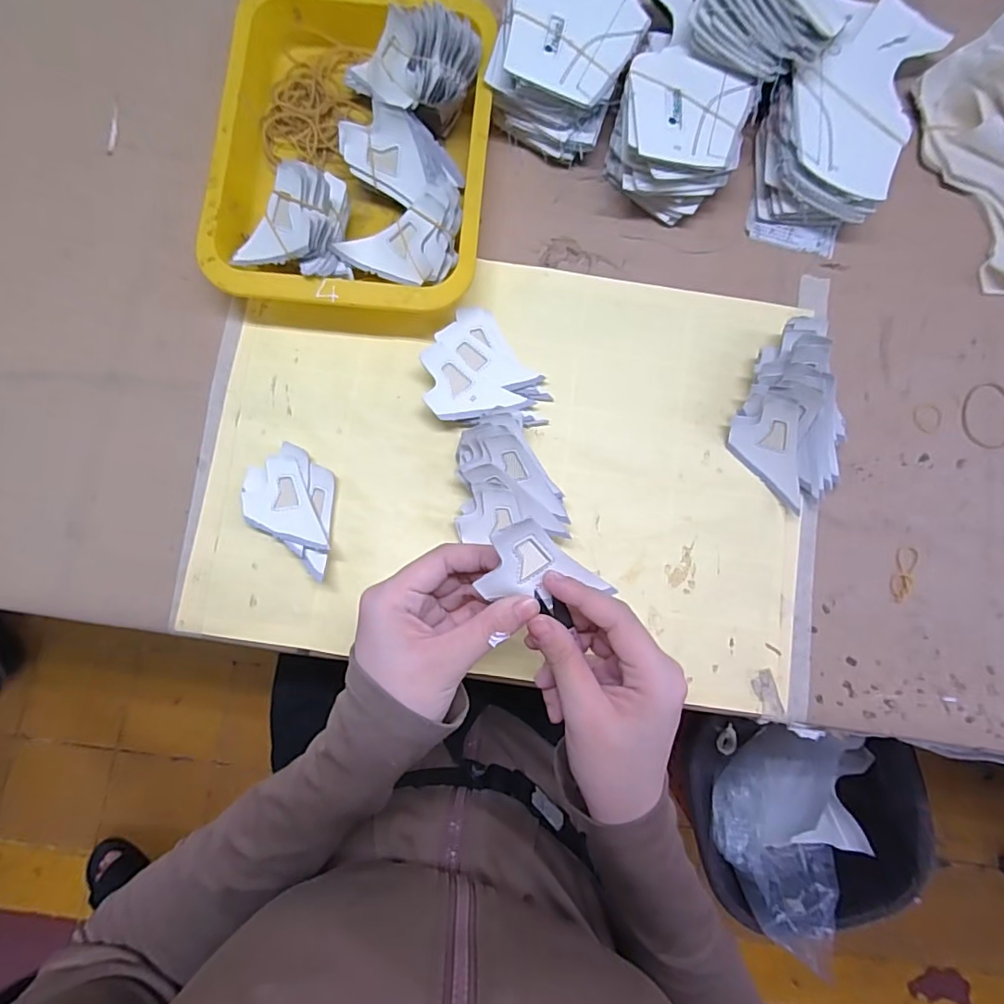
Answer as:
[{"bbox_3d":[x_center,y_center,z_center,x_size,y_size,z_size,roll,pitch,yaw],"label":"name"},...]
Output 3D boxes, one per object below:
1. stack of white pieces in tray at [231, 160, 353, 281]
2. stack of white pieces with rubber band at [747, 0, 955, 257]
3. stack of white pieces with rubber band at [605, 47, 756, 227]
[{"bbox_3d":[-0.155,-0.197,0.386,0.083,0.058,0.074,-2,83,-2],"label":"stack of white pieces in tray"},{"bbox_3d":[0.273,-0.315,0.426,0.103,0.041,0.226,28,83,2],"label":"stack of white pieces with rubber band"},{"bbox_3d":[0.138,-0.284,0.414,0.100,0.052,0.110,12,83,0],"label":"stack of white pieces with rubber band"}]

